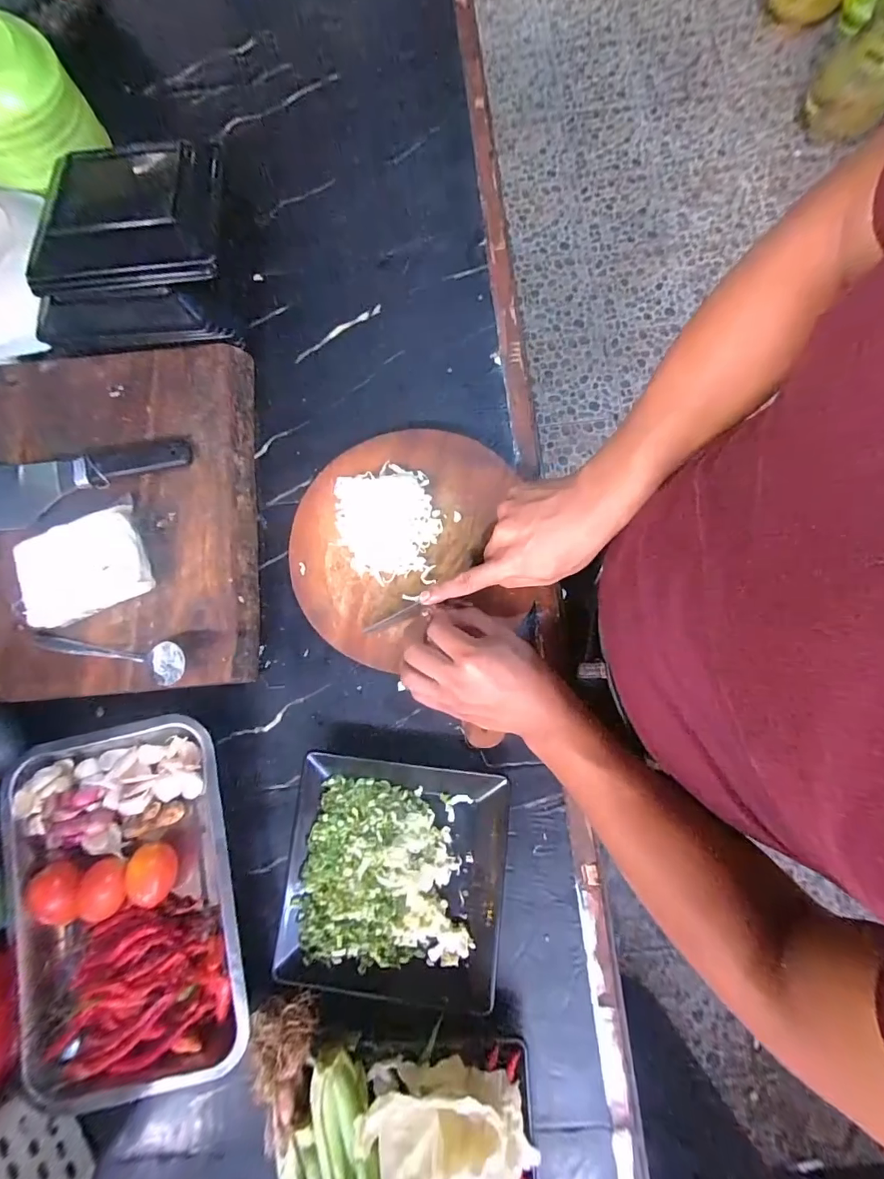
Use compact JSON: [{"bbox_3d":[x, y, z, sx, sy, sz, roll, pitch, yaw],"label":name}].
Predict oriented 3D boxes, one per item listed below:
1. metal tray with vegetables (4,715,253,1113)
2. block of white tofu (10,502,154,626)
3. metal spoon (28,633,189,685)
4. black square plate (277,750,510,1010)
[{"bbox_3d":[-0.296,0.288,0.421,0.216,0.042,0.299,-14,80,-3],"label":"metal tray with vegetables"},{"bbox_3d":[-0.358,-0.023,0.452,0.115,0.025,0.090,-24,81,-5],"label":"block of white tofu"},{"bbox_3d":[-0.326,0.063,0.440,0.164,0.022,0.039,8,80,1],"label":"metal spoon"},{"bbox_3d":[-0.043,0.263,0.411,0.197,0.021,0.197,6,80,0],"label":"black square plate"}]

